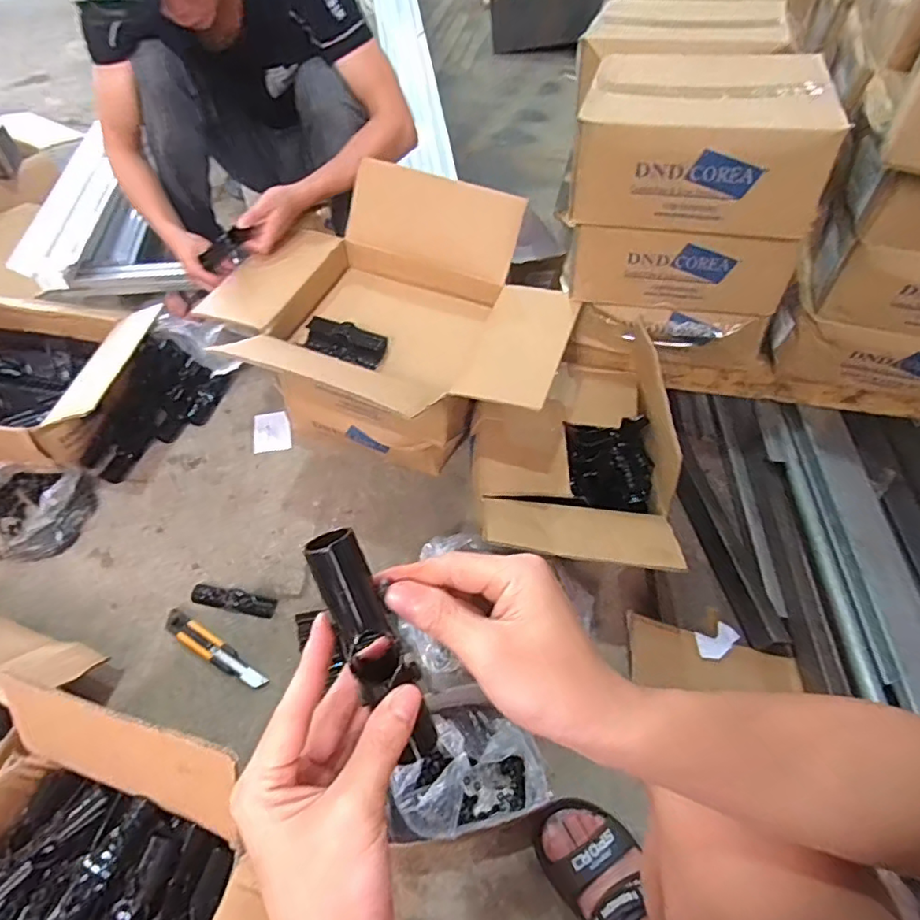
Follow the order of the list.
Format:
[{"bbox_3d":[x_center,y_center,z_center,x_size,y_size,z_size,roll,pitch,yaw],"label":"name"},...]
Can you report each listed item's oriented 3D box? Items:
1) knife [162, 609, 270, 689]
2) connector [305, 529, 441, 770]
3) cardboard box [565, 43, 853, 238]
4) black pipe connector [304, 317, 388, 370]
[{"bbox_3d":[-0.356,0.276,0.821,0.178,0.017,0.032,27,56,17],"label":"knife"},{"bbox_3d":[-0.046,0.100,0.306,0.030,0.138,0.031,-28,17,-21],"label":"connector"},{"bbox_3d":[0.324,-0.444,0.779,0.302,0.150,0.260,13,53,7],"label":"cardboard box"},{"bbox_3d":[-0.184,-0.189,0.914,0.126,0.032,0.060,9,53,5],"label":"black pipe connector"}]

